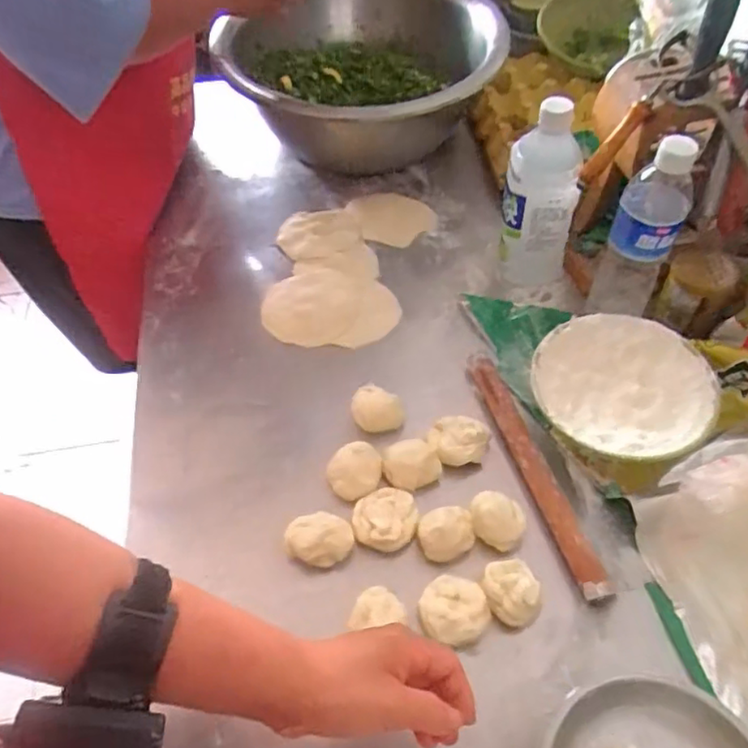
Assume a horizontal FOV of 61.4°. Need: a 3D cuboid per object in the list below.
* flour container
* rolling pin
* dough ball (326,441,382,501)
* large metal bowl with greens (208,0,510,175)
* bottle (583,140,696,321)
[{"bbox_3d":[0.244,0.025,0.630,0.163,0.070,0.160,-1,52,1],"label":"flour container"},{"bbox_3d":[0.153,0.090,0.609,0.024,0.031,0.258,-14,53,-9],"label":"rolling pin"},{"bbox_3d":[-0.019,0.092,0.606,0.051,0.019,0.052,-1,52,1],"label":"dough ball"},{"bbox_3d":[-0.020,-0.431,0.915,0.369,0.163,0.339,-2,52,0],"label":"large metal bowl with greens"},{"bbox_3d":[0.266,-0.127,0.634,0.063,0.208,0.062,16,55,15],"label":"bottle"}]

